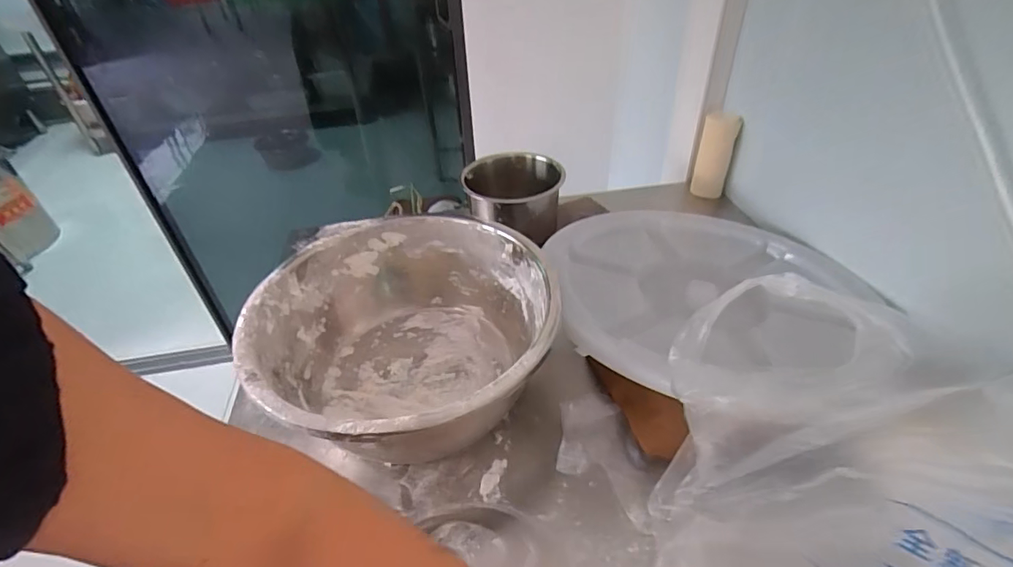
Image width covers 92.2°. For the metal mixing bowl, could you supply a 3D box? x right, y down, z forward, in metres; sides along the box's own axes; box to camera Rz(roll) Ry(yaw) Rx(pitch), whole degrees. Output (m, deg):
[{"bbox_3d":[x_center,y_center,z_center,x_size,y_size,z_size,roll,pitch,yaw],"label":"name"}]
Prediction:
[{"bbox_3d":[-0.107,0.068,0.564,0.317,0.142,0.323,-3,40,2],"label":"metal mixing bowl"}]

